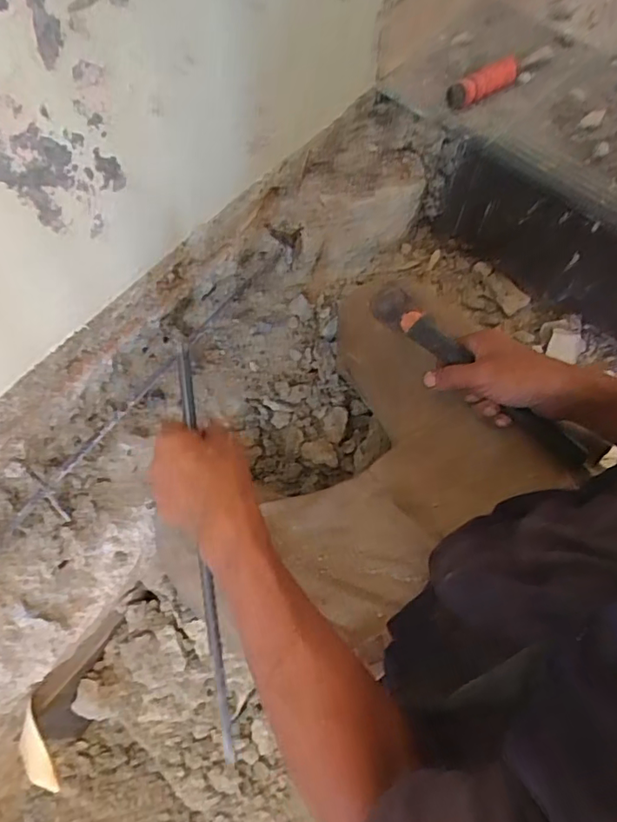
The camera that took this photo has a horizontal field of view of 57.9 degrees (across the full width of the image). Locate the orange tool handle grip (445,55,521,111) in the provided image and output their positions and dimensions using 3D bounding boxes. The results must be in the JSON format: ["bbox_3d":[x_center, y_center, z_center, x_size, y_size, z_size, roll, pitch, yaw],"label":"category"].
[{"bbox_3d":[0.244,-0.467,0.785,0.126,0.032,0.036,-35,68,-17],"label":"orange tool handle grip"}]

